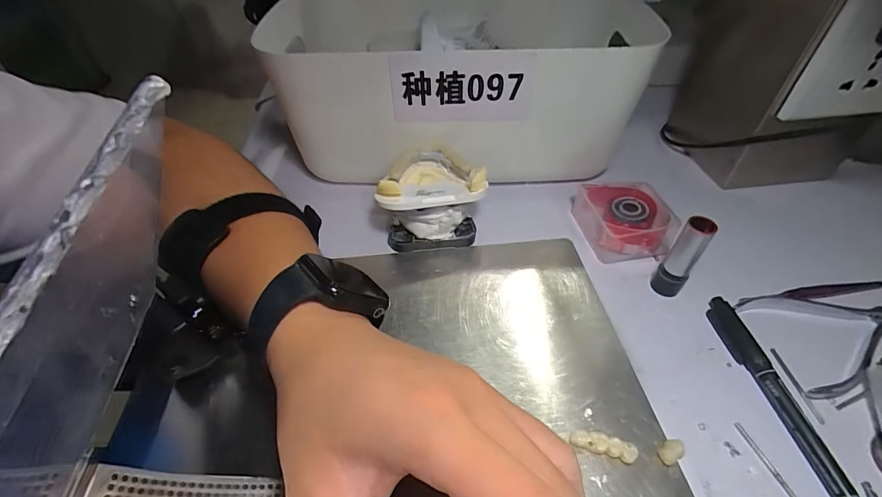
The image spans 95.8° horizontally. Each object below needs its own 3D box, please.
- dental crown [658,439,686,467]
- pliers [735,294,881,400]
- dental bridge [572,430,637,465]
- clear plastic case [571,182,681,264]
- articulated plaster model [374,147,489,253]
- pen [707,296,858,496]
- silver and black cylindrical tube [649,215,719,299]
[{"bbox_3d":[0.117,0.103,0.202,0.014,0.007,0.009,-24,50,-20],"label":"dental crown"},{"bbox_3d":[0.254,0.046,0.247,0.119,0.008,0.064,-12,47,-10],"label":"pliers"},{"bbox_3d":[0.083,0.100,0.203,0.031,0.008,0.009,13,48,14],"label":"dental bridge"},{"bbox_3d":[0.139,-0.024,0.306,0.054,0.031,0.063,-4,46,-2],"label":"clear plastic case"},{"bbox_3d":[-0.008,-0.039,0.307,0.074,0.058,0.063,-6,47,-4],"label":"articulated plaster model"},{"bbox_3d":[0.184,0.085,0.213,0.013,0.010,0.140,-3,46,-1],"label":"pen"},{"bbox_3d":[0.154,0.008,0.256,0.018,0.061,0.014,33,56,29],"label":"silver and black cylindrical tube"}]

